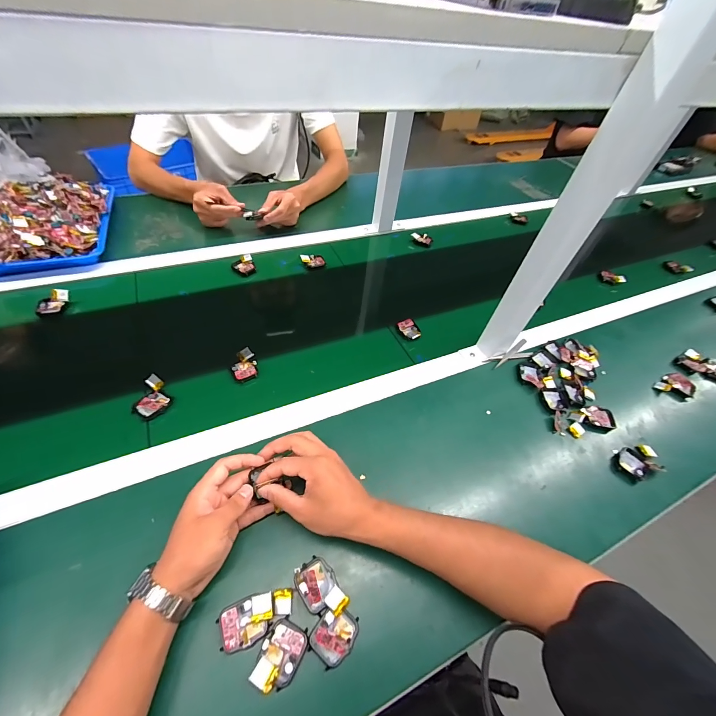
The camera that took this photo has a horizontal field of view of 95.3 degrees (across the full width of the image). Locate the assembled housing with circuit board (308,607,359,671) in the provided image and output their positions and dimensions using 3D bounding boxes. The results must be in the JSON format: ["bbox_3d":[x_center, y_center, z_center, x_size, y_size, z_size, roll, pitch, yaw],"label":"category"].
[{"bbox_3d":[-0.023,0.279,0.330,0.038,0.014,0.046,38,57,22],"label":"assembled housing with circuit board"}]

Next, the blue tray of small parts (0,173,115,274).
[{"bbox_3d":[-0.646,-0.278,0.655,0.242,0.069,0.271,-14,54,-16],"label":"blue tray of small parts"}]

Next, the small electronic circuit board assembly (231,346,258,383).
[{"bbox_3d":[-0.182,0.010,0.521,0.036,0.016,0.051,-14,54,-17],"label":"small electronic circuit board assembly"}]

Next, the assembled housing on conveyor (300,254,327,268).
[{"bbox_3d":[-0.098,-0.214,0.717,0.053,0.017,0.031,-5,52,-10],"label":"assembled housing on conveyor"}]

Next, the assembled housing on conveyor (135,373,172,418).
[{"bbox_3d":[-0.297,0.056,0.465,0.046,0.020,0.053,-33,61,-28],"label":"assembled housing on conveyor"}]

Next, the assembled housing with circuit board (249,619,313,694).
[{"bbox_3d":[-0.073,0.282,0.309,0.039,0.010,0.051,27,54,15],"label":"assembled housing with circuit board"}]

